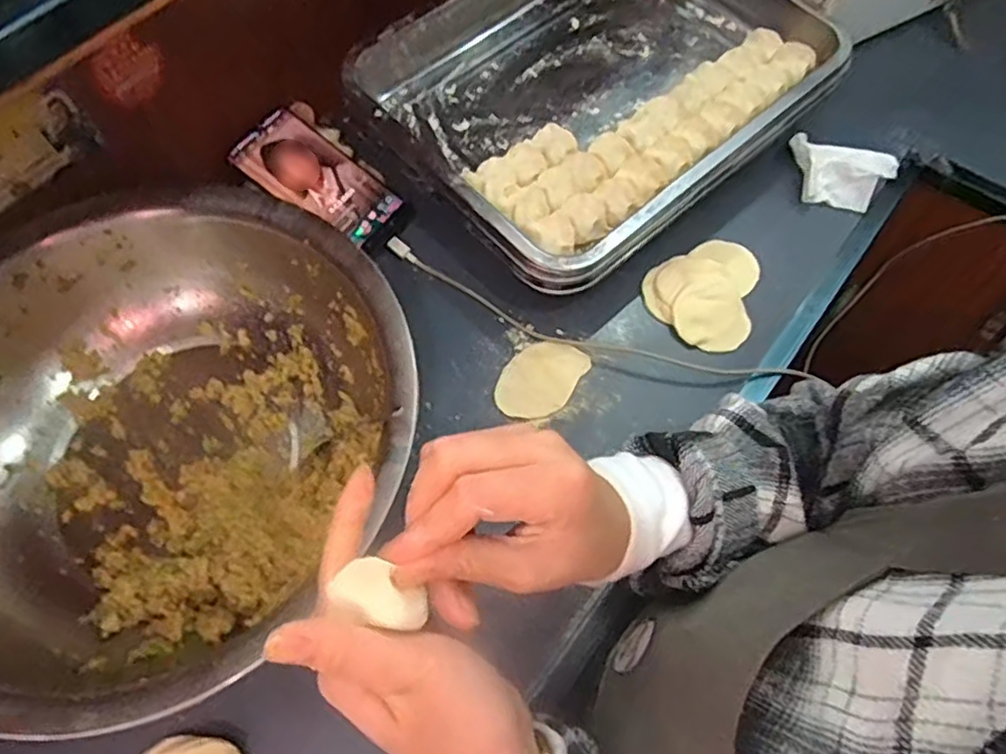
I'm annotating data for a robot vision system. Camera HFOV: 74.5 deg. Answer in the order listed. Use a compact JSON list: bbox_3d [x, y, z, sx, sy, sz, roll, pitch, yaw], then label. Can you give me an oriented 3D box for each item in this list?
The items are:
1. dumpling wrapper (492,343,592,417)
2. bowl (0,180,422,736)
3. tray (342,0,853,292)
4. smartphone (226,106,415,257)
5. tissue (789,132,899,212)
[{"bbox_3d":[0.029,0.001,0.516,0.053,0.004,0.074,32,69,16],"label":"dumpling wrapper"},{"bbox_3d":[-0.231,0.034,0.445,0.327,0.097,0.301,0,64,0],"label":"bowl"},{"bbox_3d":[0.083,-0.265,0.603,0.393,0.074,0.308,-40,70,-17],"label":"tray"},{"bbox_3d":[-0.154,-0.168,0.571,0.151,0.014,0.067,35,68,1],"label":"smartphone"},{"bbox_3d":[0.297,-0.182,0.587,0.086,0.036,0.046,16,65,8],"label":"tissue"}]

